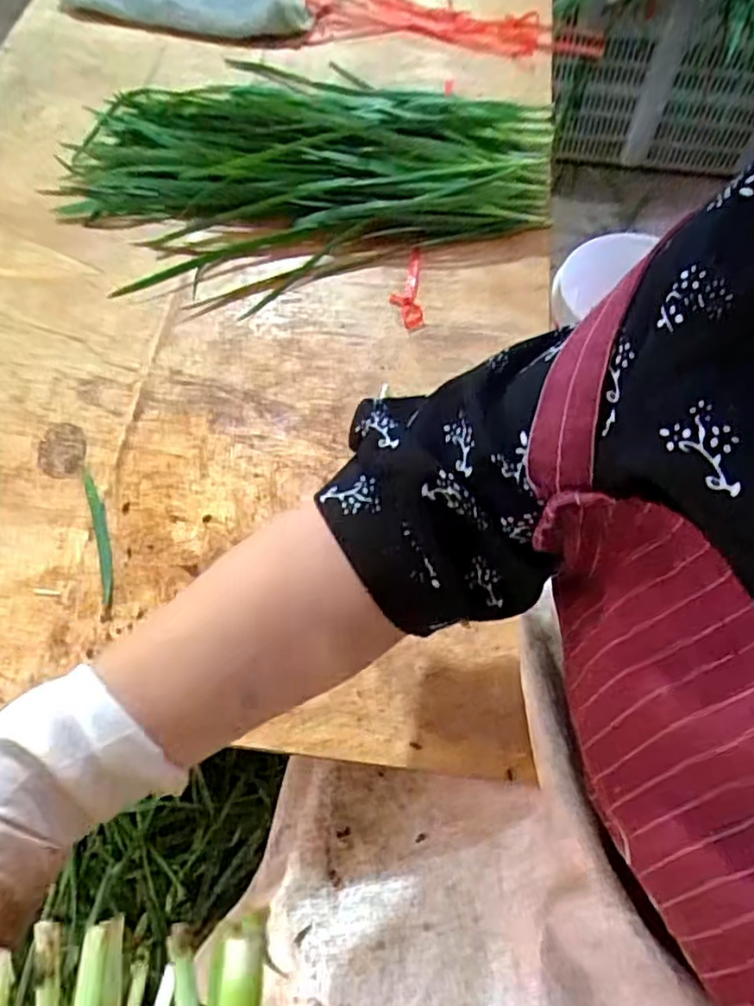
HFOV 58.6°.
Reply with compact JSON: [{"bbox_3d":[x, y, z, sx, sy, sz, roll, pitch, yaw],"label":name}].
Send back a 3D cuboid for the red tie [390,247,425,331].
[{"bbox_3d":[0.024,-0.177,0.553,0.026,0.007,0.082,-2,61,1],"label":"red tie"}]

